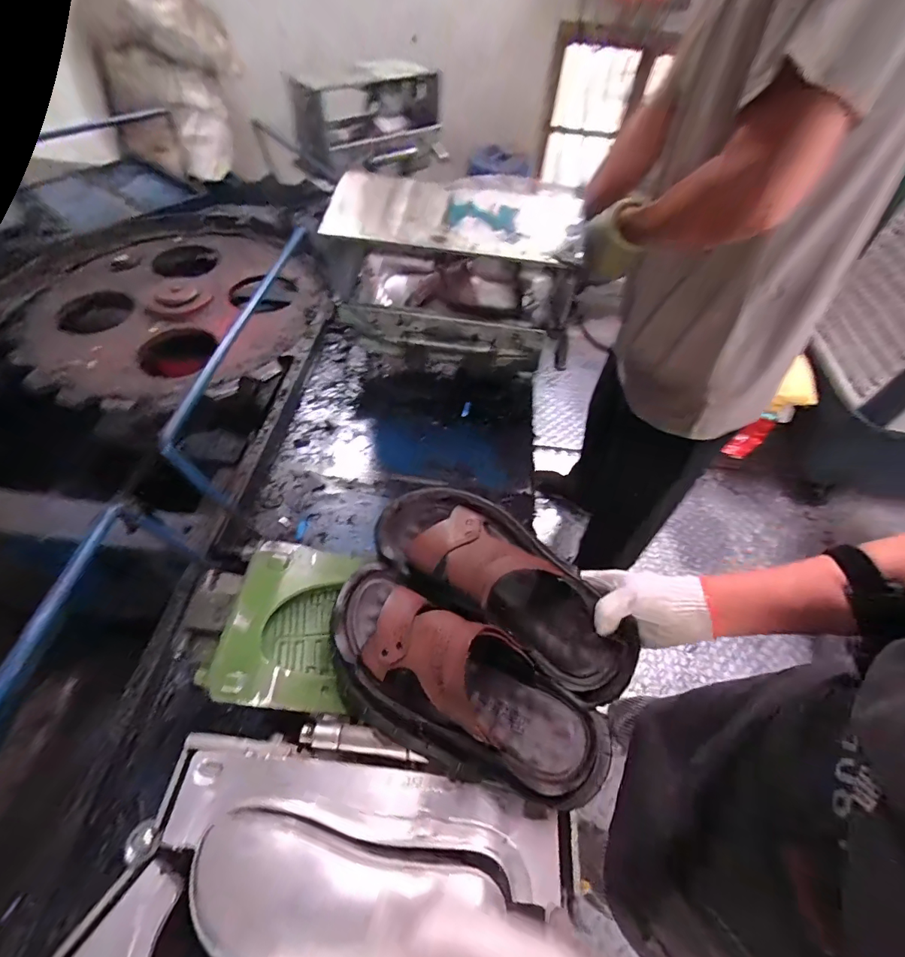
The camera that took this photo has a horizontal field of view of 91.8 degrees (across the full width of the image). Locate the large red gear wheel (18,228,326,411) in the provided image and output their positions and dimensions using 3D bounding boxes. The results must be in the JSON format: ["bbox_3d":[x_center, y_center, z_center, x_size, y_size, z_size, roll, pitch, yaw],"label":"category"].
[{"bbox_3d":[-0.640,-0.409,1.065,0.613,0.100,0.630,1,54,-1],"label":"large red gear wheel"}]

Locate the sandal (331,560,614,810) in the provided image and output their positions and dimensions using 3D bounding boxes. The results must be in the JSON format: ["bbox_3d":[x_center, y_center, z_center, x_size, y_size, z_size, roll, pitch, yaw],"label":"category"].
[{"bbox_3d":[0.000,0.186,0.403,0.283,0.080,0.123,27,58,16],"label":"sandal"}]

